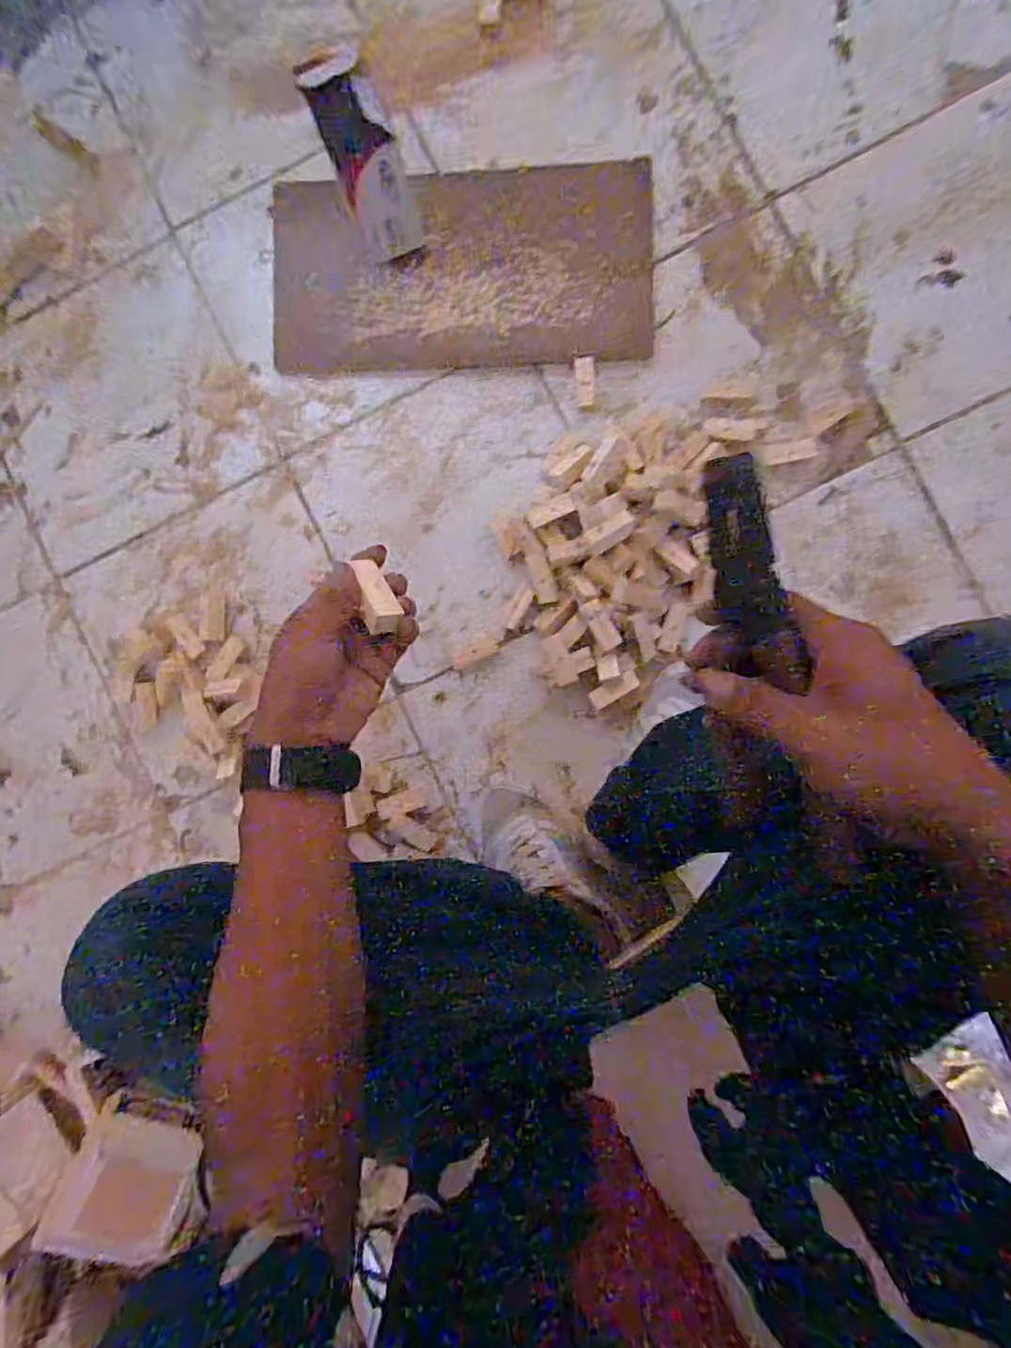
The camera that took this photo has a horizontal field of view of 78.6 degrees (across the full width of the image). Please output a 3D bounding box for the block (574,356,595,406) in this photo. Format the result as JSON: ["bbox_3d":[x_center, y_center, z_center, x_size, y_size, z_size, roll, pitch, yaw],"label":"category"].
[{"bbox_3d":[0.087,-0.317,0.670,0.022,0.007,0.050,-4,89,4],"label":"block"}]

